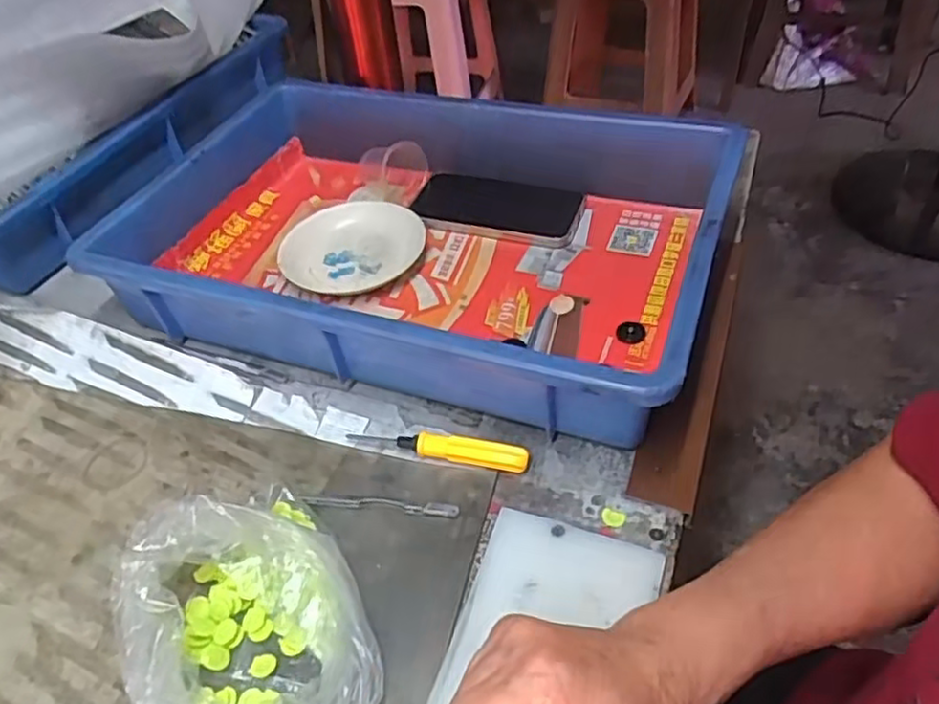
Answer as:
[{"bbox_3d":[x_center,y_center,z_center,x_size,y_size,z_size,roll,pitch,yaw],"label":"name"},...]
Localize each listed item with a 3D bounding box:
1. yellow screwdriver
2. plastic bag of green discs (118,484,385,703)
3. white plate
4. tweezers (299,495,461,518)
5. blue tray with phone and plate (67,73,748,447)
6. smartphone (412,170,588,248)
[{"bbox_3d":[-0.021,0.059,0.438,0.116,0.018,0.014,6,46,11],"label":"yellow screwdriver"},{"bbox_3d":[-0.105,0.133,0.340,0.103,0.058,0.154,-19,47,-13],"label":"plastic bag of green discs"},{"bbox_3d":[-0.100,-0.091,0.595,0.119,0.021,0.119,-3,45,3],"label":"white plate"},{"bbox_3d":[-0.054,0.091,0.418,0.096,0.005,0.010,5,45,8],"label":"tweezers"},{"bbox_3d":[-0.036,-0.095,0.552,0.435,0.098,0.300,13,48,18],"label":"blue tray with phone and plate"},{"bbox_3d":[0.022,-0.130,0.620,0.155,0.014,0.078,12,48,17],"label":"smartphone"}]

